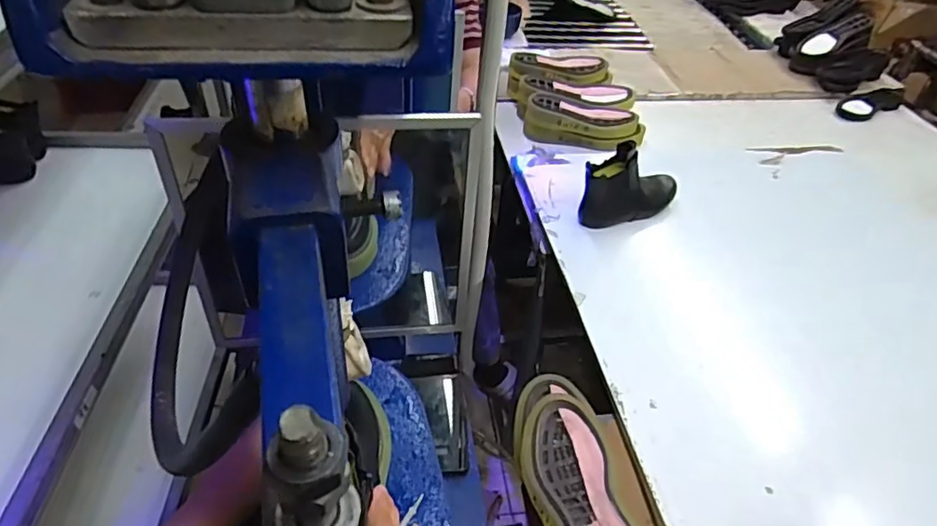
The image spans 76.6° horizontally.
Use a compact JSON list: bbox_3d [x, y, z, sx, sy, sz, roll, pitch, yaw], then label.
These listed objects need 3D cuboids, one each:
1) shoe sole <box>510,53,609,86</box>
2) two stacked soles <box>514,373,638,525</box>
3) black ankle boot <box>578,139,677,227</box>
[{"bbox_3d":[0.242,-0.504,1.542,0.275,0.038,0.106,-5,43,-11],"label":"shoe sole"},{"bbox_3d":[0.127,0.249,0.695,0.117,0.059,0.321,-1,42,-6],"label":"two stacked soles"},{"bbox_3d":[0.312,-0.151,1.129,0.220,0.149,0.089,-25,50,-30],"label":"black ankle boot"}]

